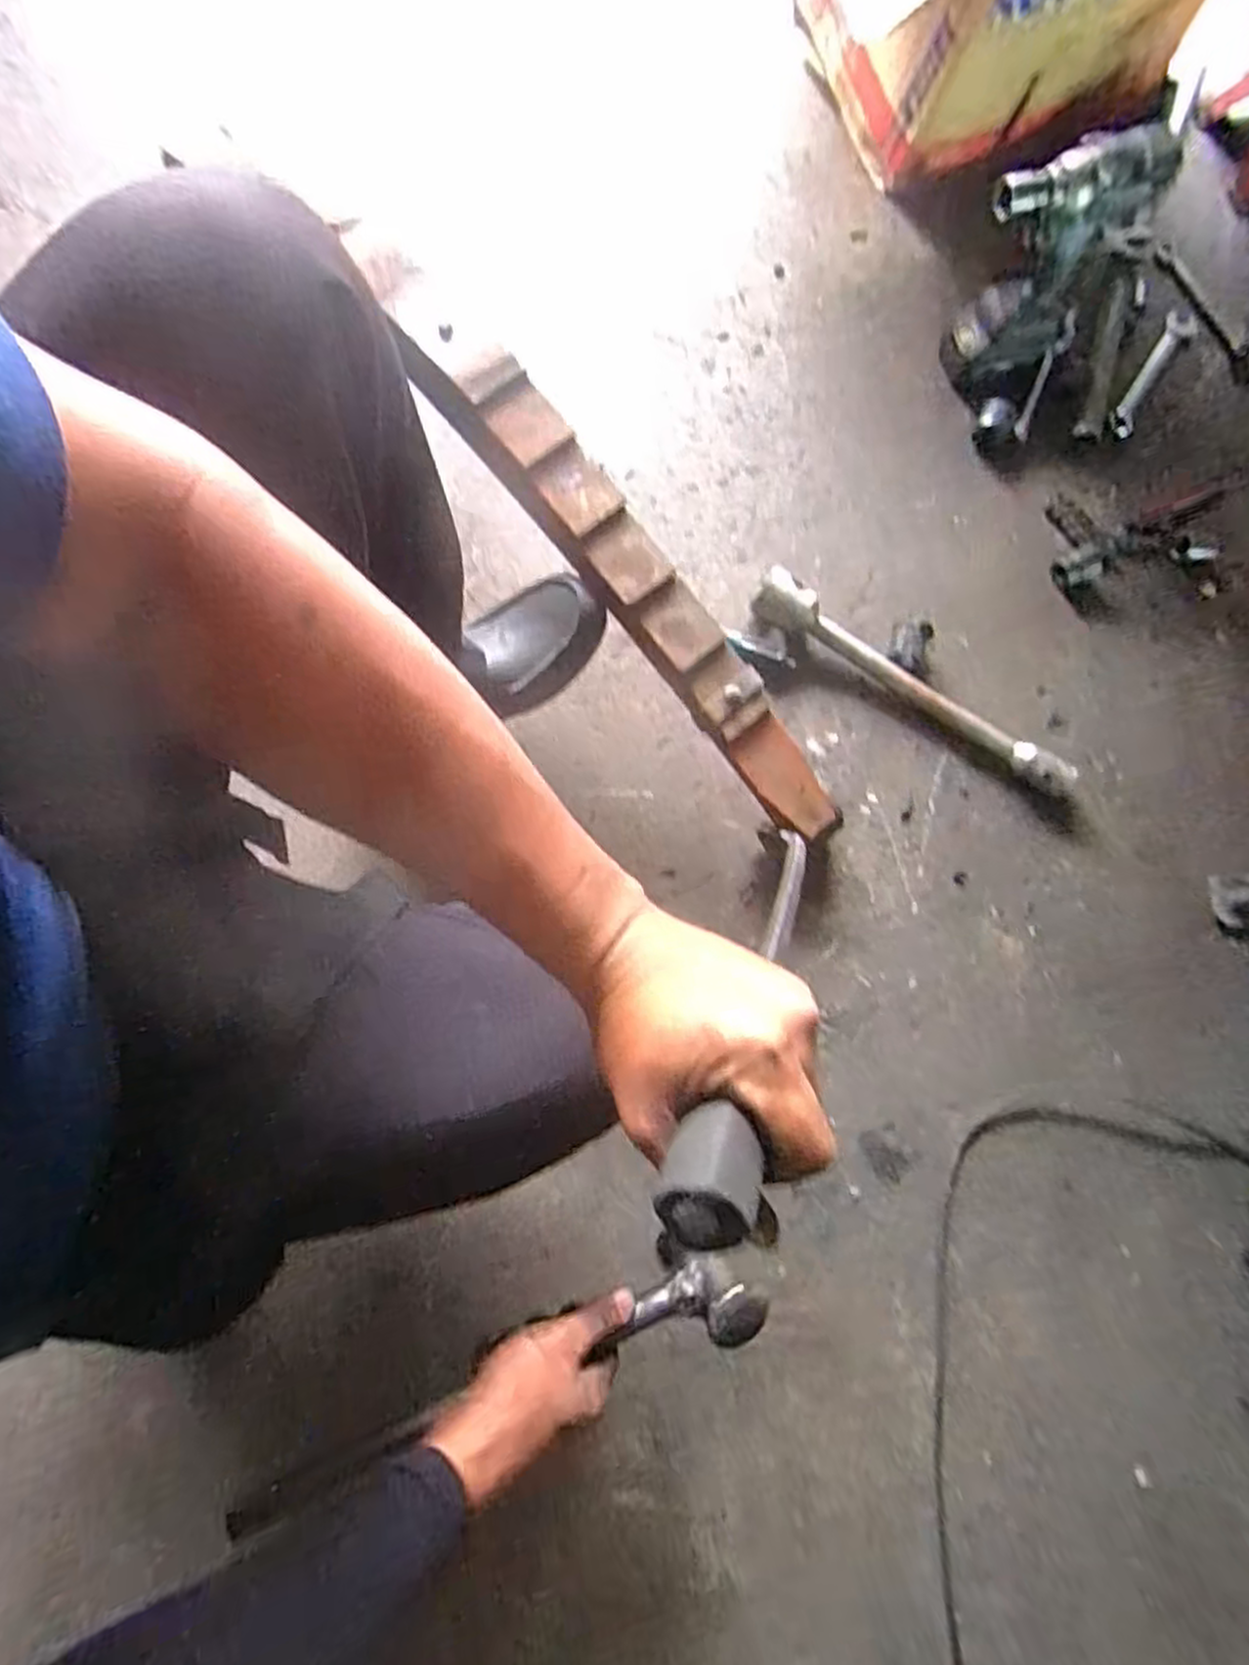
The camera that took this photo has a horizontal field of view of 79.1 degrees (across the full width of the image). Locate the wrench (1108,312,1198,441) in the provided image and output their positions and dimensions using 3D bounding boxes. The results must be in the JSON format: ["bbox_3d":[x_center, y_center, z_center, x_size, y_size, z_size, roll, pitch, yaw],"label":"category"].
[{"bbox_3d":[0.694,-0.606,0.997,0.040,0.007,0.233,34,78,6],"label":"wrench"}]

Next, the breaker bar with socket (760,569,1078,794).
[{"bbox_3d":[0.323,-0.166,0.847,0.402,0.049,0.049,33,77,5],"label":"breaker bar with socket"}]

